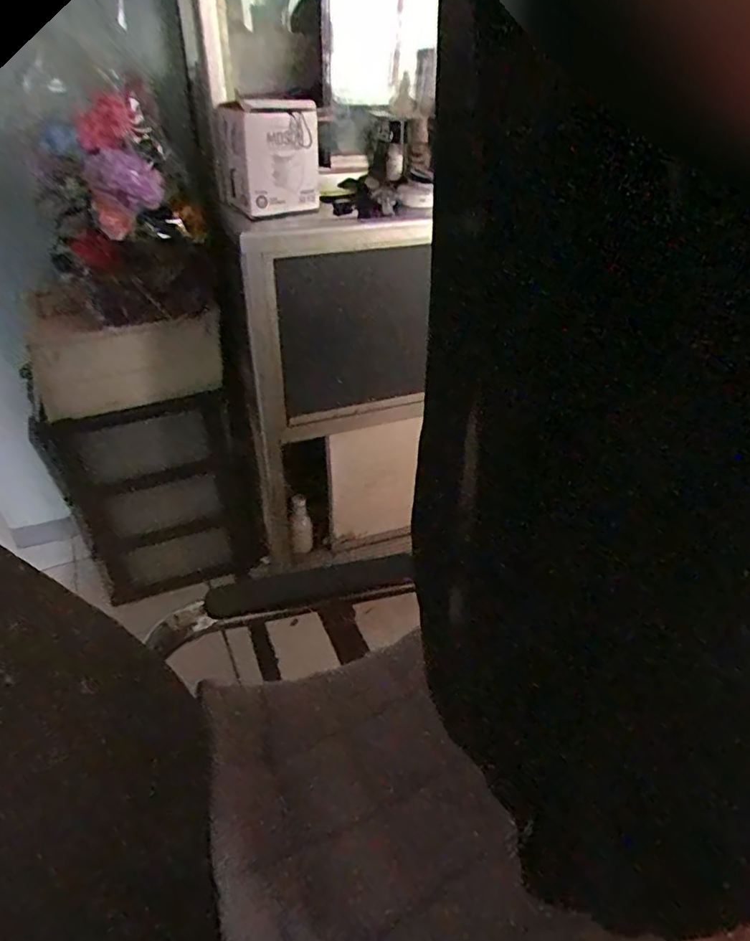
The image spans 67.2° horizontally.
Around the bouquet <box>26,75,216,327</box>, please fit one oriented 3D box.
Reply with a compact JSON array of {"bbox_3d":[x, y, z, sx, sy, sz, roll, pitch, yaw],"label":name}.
[{"bbox_3d":[-0.369,-0.373,0.849,0.208,0.314,0.199,-6,39,-9],"label":"bouquet"}]

